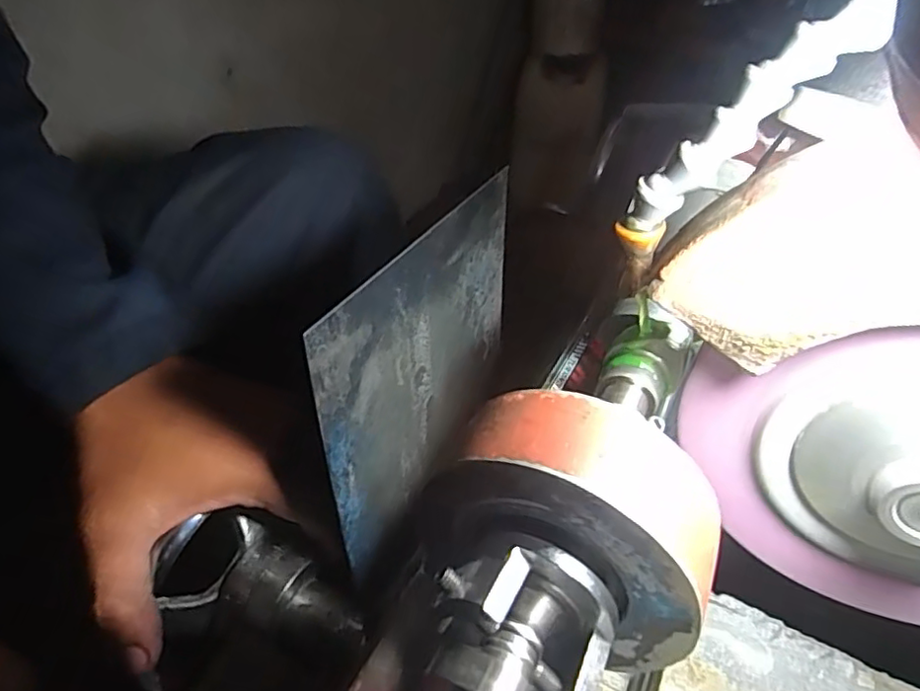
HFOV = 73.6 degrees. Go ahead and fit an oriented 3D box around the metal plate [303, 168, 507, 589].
[{"bbox_3d":[-0.014,0.013,0.320,0.004,0.155,0.167,17,41,22],"label":"metal plate"}]

